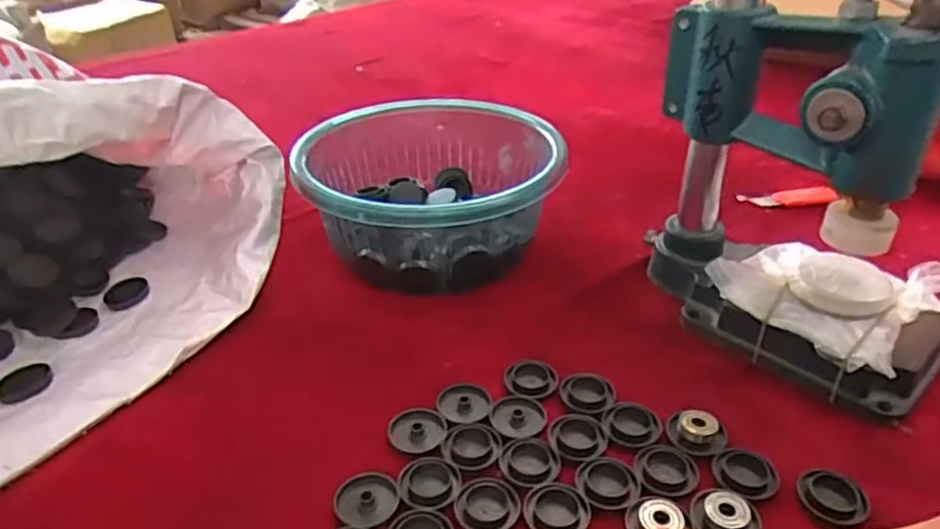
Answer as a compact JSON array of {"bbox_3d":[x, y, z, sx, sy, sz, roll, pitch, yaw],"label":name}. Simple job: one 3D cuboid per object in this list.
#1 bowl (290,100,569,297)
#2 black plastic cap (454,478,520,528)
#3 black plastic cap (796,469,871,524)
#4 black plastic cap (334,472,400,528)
[{"bbox_3d":[-0.036,-0.062,0.560,0.200,0.090,0.226,-13,35,-18],"label":"bowl"},{"bbox_3d":[0.009,0.125,0.348,0.033,0.007,0.034,0,33,0],"label":"black plastic cap"},{"bbox_3d":[0.189,0.121,0.349,0.029,0.009,0.032,7,34,11],"label":"black plastic cap"},{"bbox_3d":[-0.054,0.123,0.353,0.034,0.006,0.031,0,33,0],"label":"black plastic cap"}]

